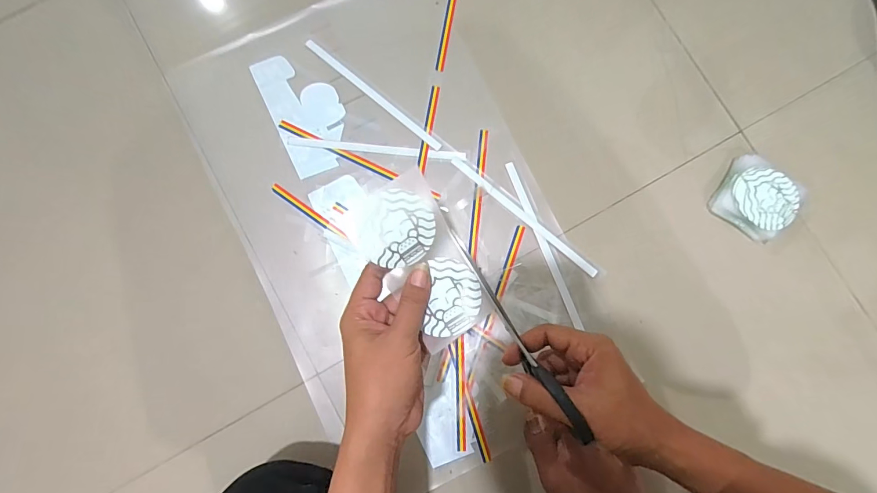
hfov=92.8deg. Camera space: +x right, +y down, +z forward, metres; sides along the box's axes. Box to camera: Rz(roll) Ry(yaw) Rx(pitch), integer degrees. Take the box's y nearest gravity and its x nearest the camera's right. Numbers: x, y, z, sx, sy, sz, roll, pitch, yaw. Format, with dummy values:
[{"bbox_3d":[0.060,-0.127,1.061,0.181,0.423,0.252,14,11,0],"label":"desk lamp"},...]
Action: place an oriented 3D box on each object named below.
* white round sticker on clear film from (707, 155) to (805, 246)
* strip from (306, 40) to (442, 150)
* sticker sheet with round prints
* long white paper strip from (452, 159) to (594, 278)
[{"bbox_3d":[0.382,-0.057,0.500,0.085,0.025,0.080,34,86,3],"label":"white round sticker on clear film"},{"bbox_3d":[-0.083,-0.194,0.532,0.217,0.004,0.011,40,86,3],"label":"strip"},{"bbox_3d":[-0.015,0.013,0.365,0.077,0.017,0.142,-32,85,-3],"label":"sticker sheet with round prints"},{"bbox_3d":[0.105,-0.037,0.513,0.218,0.004,0.013,39,86,3],"label":"long white paper strip"}]

